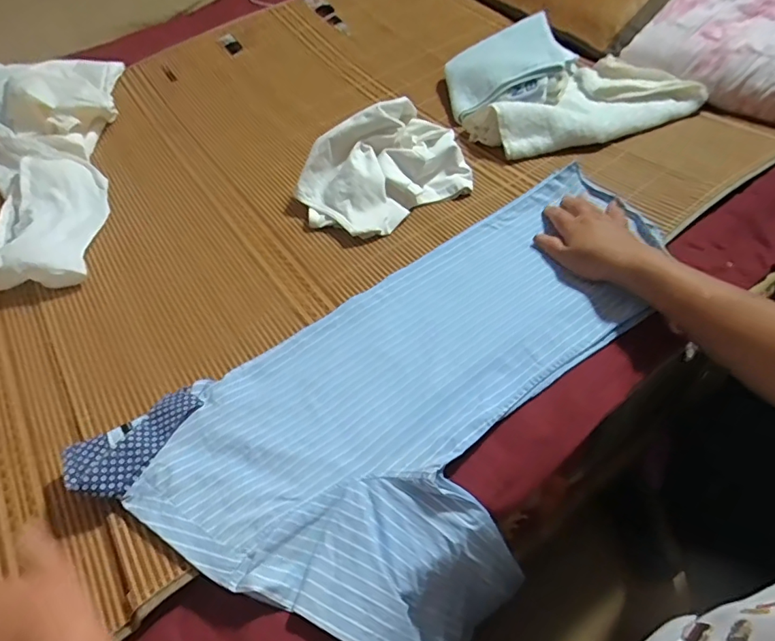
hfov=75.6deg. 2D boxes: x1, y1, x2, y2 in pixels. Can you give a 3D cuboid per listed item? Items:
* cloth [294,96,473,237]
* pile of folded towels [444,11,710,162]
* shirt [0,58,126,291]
[{"bbox_3d":[-0.002,-0.219,0.709,0.246,0.101,0.155,-30,56,-18],"label":"cloth"},{"bbox_3d":[0.290,-0.395,0.813,0.352,0.086,0.285,-11,52,-4],"label":"pile of folded towels"},{"bbox_3d":[-0.618,-0.259,0.810,0.311,0.077,0.599,-14,52,-6],"label":"shirt"}]

